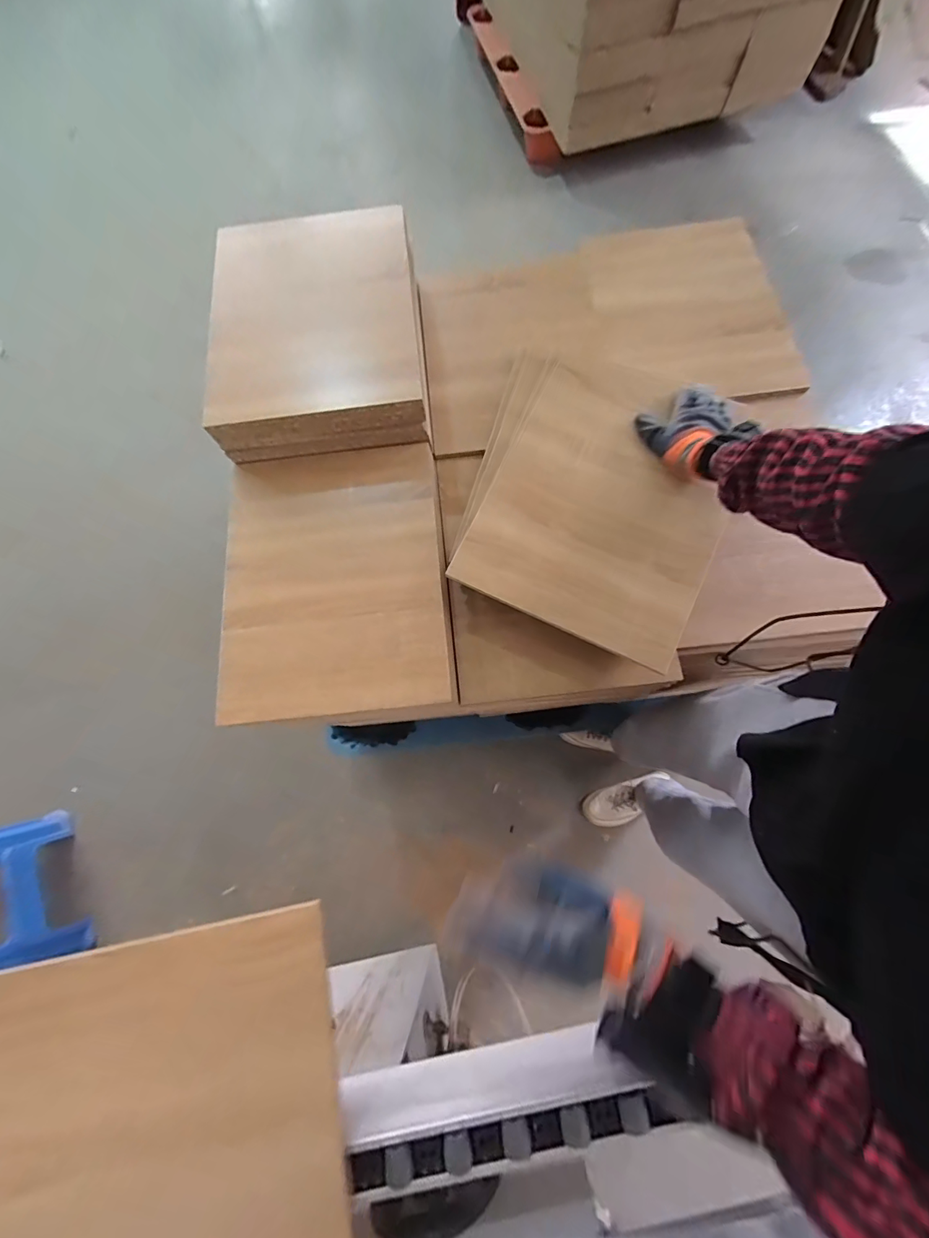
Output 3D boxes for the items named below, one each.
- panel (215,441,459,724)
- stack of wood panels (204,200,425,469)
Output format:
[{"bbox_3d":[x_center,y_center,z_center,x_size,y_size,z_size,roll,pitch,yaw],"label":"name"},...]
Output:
[{"bbox_3d":[-0.198,-0.070,0.683,0.333,0.028,0.417,-6,73,1],"label":"panel"},{"bbox_3d":[-0.244,-0.483,0.741,0.328,0.099,0.400,-6,73,1],"label":"stack of wood panels"}]

